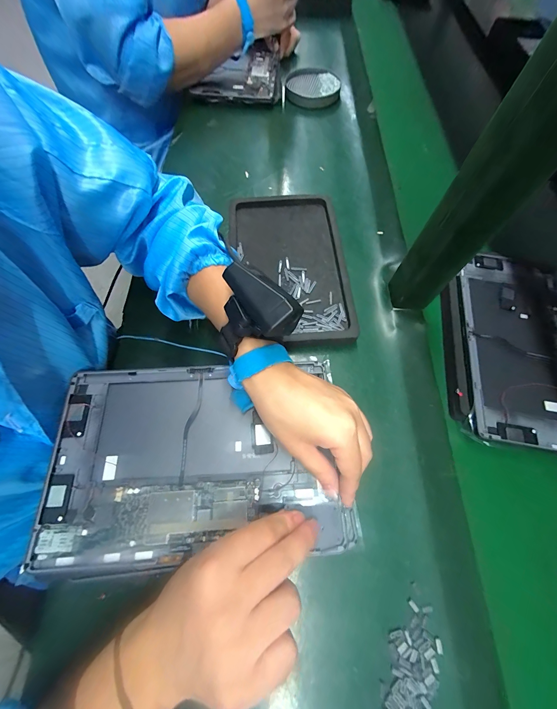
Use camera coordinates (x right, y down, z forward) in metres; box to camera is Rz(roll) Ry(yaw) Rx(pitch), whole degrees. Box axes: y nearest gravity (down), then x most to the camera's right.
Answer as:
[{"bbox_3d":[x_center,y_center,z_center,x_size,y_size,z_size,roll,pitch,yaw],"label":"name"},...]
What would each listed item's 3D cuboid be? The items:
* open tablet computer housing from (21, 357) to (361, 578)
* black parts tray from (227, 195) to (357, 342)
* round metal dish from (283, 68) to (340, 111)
[{"bbox_3d":[-0.073,0.091,0.255,0.257,0.015,0.167,-5,67,-1],"label":"open tablet computer housing"},{"bbox_3d":[0.013,-0.121,0.382,0.153,0.020,0.246,-3,68,-4],"label":"black parts tray"},{"bbox_3d":[0.069,-0.531,0.559,0.106,0.024,0.115,14,68,3],"label":"round metal dish"}]

